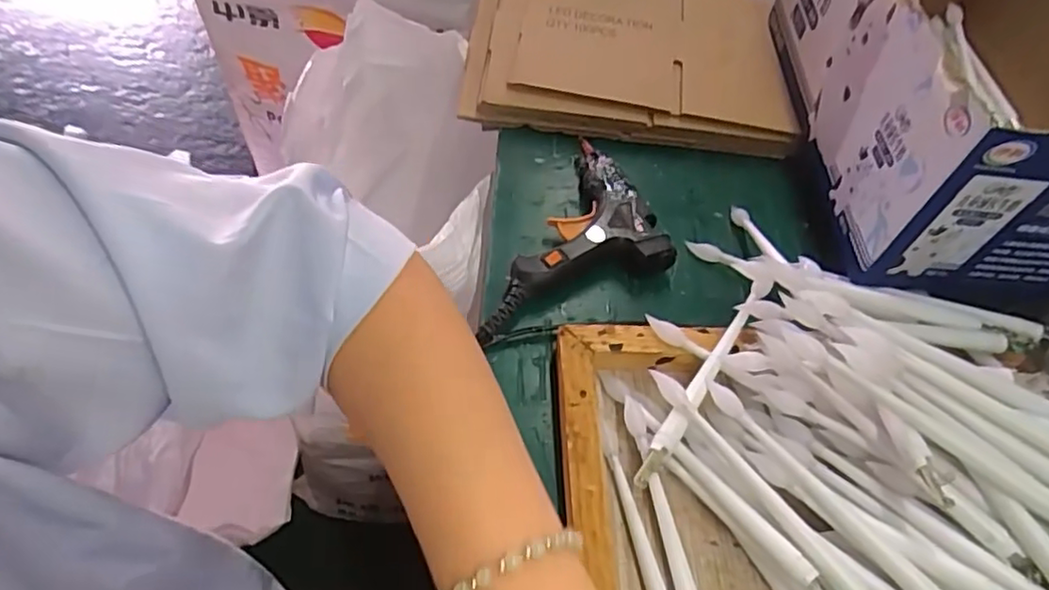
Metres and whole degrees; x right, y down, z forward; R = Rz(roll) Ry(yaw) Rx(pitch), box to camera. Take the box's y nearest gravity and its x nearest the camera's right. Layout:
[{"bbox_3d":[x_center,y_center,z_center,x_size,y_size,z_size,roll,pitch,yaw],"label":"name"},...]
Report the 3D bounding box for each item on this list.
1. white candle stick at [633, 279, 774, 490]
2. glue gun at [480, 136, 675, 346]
[{"bbox_3d":[0.099,0.044,0.350,0.011,0.014,0.146,32,57,17],"label":"white candle stick"},{"bbox_3d":[0.047,-0.029,0.407,0.087,0.025,0.167,22,54,10],"label":"glue gun"}]

